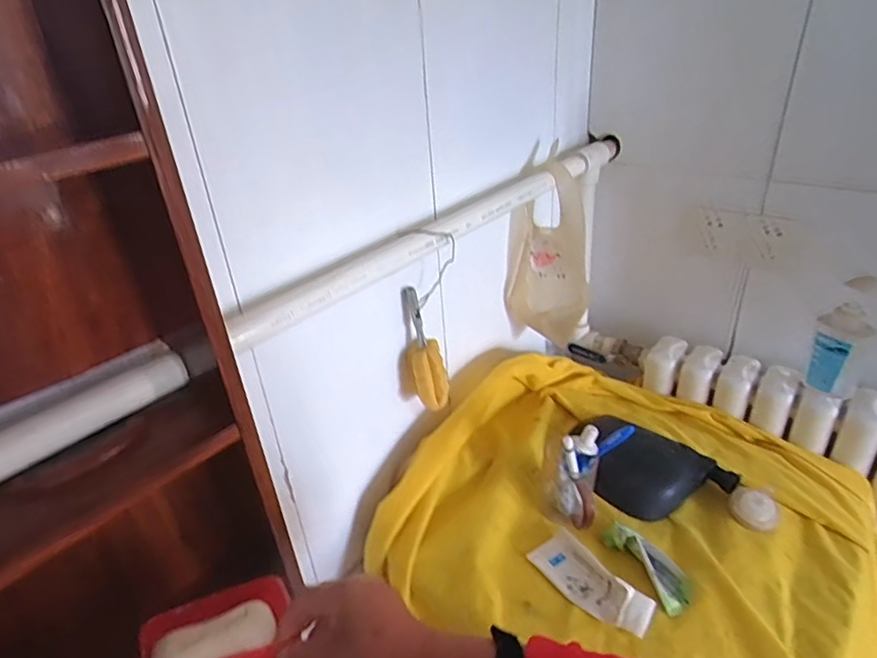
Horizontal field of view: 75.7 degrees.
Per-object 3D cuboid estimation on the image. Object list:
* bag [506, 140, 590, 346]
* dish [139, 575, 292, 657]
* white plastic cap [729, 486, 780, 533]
[{"bbox_3d":[0.188,-0.103,0.939,0.115,0.311,0.108,14,35,28],"label":"bag"},{"bbox_3d":[-0.178,0.243,0.454,0.109,0.040,0.082,-17,33,-20],"label":"dish"},{"bbox_3d":[0.422,0.238,0.752,0.060,0.034,0.055,-3,31,2],"label":"white plastic cap"}]

